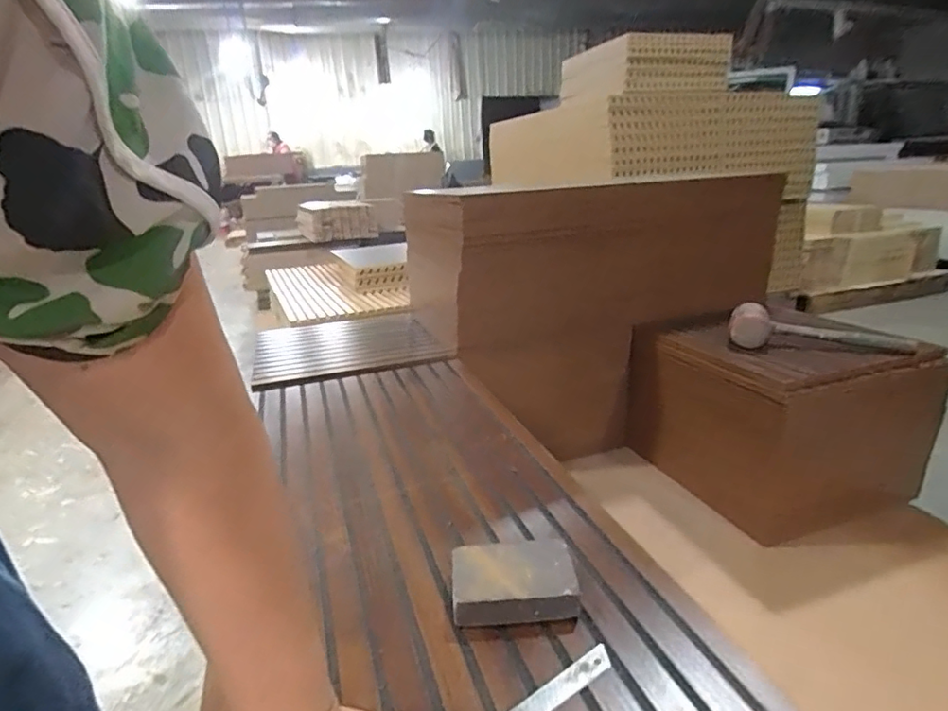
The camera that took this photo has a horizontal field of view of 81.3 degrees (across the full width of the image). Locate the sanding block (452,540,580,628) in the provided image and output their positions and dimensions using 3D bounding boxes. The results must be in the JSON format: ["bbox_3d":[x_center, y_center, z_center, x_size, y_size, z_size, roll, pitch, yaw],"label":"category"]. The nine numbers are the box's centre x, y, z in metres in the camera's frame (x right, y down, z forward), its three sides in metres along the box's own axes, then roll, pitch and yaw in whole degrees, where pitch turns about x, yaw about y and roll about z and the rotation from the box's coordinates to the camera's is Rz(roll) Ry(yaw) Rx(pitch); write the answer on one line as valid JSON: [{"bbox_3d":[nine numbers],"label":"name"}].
[{"bbox_3d":[0.033,0.188,0.461,0.098,0.026,0.074,-4,19,-1],"label":"sanding block"}]

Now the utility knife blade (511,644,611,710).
[{"bbox_3d":[0.056,0.228,0.375,0.099,0.004,0.016,-16,23,-33],"label":"utility knife blade"}]

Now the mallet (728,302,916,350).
[{"bbox_3d":[0.604,-0.035,0.973,0.285,0.081,0.069,9,22,31],"label":"mallet"}]

